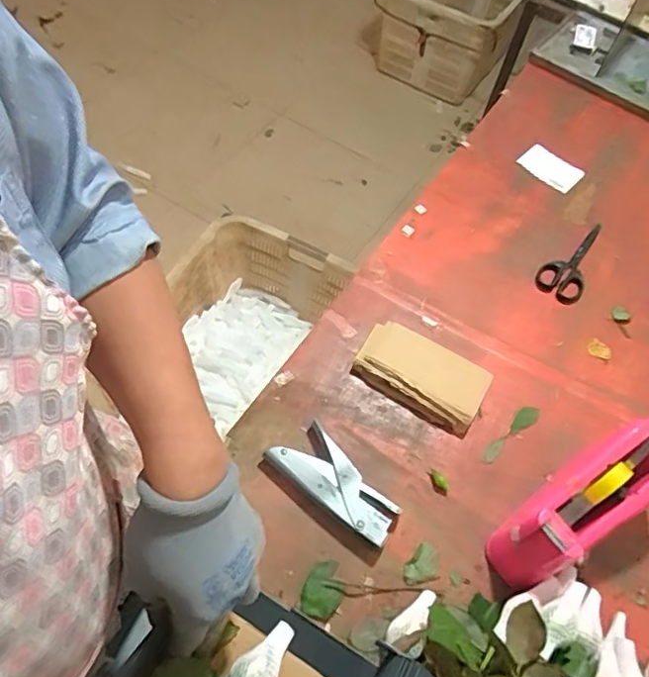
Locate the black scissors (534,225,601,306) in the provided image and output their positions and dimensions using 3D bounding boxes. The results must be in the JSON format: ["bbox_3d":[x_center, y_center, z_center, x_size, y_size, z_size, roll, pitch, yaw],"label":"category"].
[{"bbox_3d":[0.368,-0.117,0.820,0.065,0.012,0.164,36,65,15],"label":"black scissors"}]

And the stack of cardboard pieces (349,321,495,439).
[{"bbox_3d":[0.118,0.042,0.682,0.153,0.031,0.090,31,61,13],"label":"stack of cardboard pieces"}]

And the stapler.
[{"bbox_3d":[0.013,0.154,0.608,0.147,0.026,0.063,38,62,17],"label":"stapler"}]

